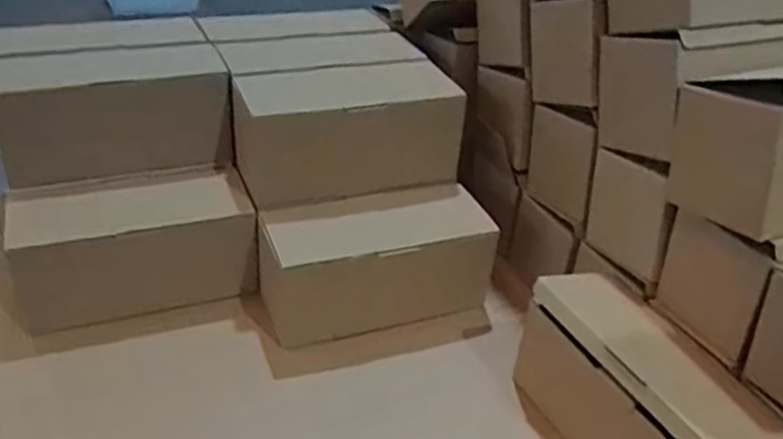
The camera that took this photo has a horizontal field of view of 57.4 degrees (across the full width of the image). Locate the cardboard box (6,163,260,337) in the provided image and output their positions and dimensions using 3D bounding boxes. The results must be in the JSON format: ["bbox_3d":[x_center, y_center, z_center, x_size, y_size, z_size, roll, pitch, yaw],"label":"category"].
[{"bbox_3d":[-0.242,0.024,0.679,0.213,0.099,0.105,-6,35,-15],"label":"cardboard box"}]

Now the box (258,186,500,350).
[{"bbox_3d":[-0.020,0.043,0.707,0.224,0.103,0.089,-9,35,-19],"label":"box"}]

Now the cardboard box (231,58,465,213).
[{"bbox_3d":[-0.048,-0.102,0.752,0.220,0.103,0.127,-8,34,-18],"label":"cardboard box"}]

